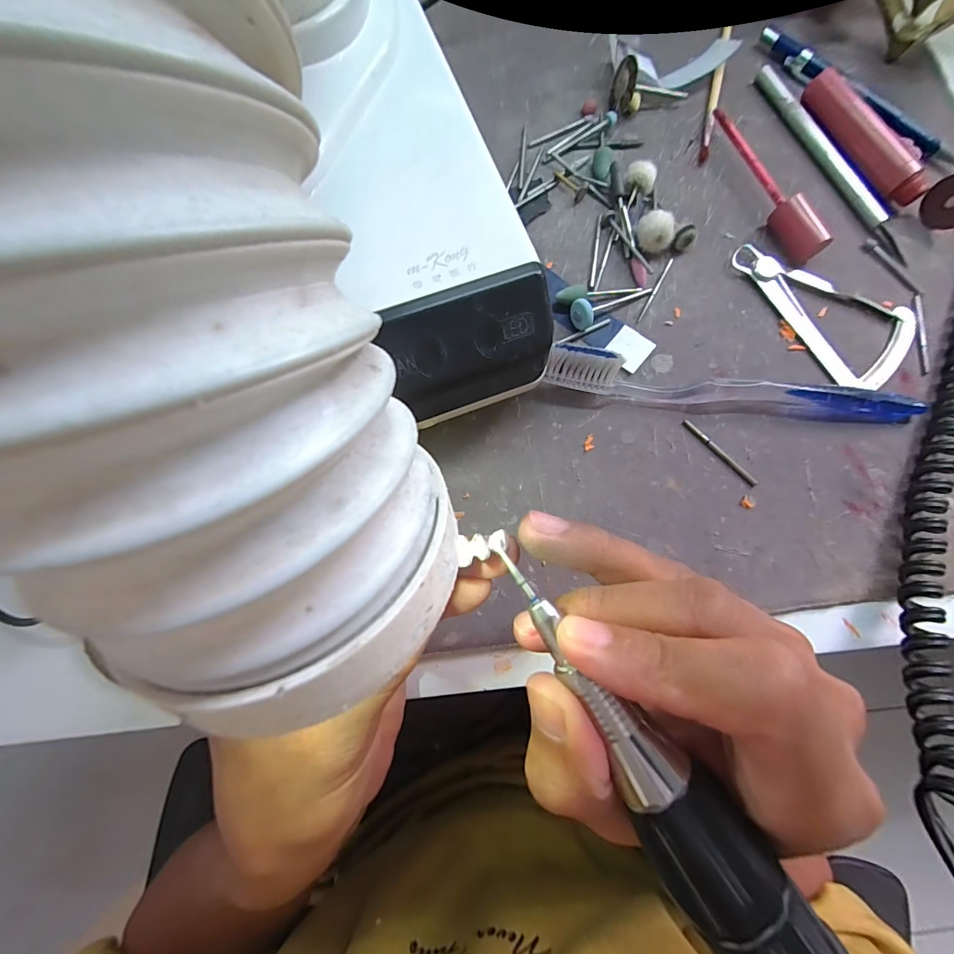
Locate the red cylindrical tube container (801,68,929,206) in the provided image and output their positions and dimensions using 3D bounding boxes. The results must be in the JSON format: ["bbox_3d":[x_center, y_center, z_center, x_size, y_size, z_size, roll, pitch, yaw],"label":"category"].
[{"bbox_3d":[0.212,-0.186,0.238,0.018,0.017,0.086,-25,80,-6],"label":"red cylindrical tube container"}]

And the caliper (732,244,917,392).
[{"bbox_3d":[0.185,-0.092,0.224,0.056,0.005,0.097,-33,81,-7],"label":"caliper"}]

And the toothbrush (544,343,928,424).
[{"bbox_3d":[0.124,-0.041,0.202,0.180,0.022,0.015,6,79,0],"label":"toothbrush"}]

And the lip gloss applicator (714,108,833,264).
[{"bbox_3d":[0.152,-0.157,0.229,0.014,0.019,0.097,-28,81,-7],"label":"lip gloss applicator"}]

